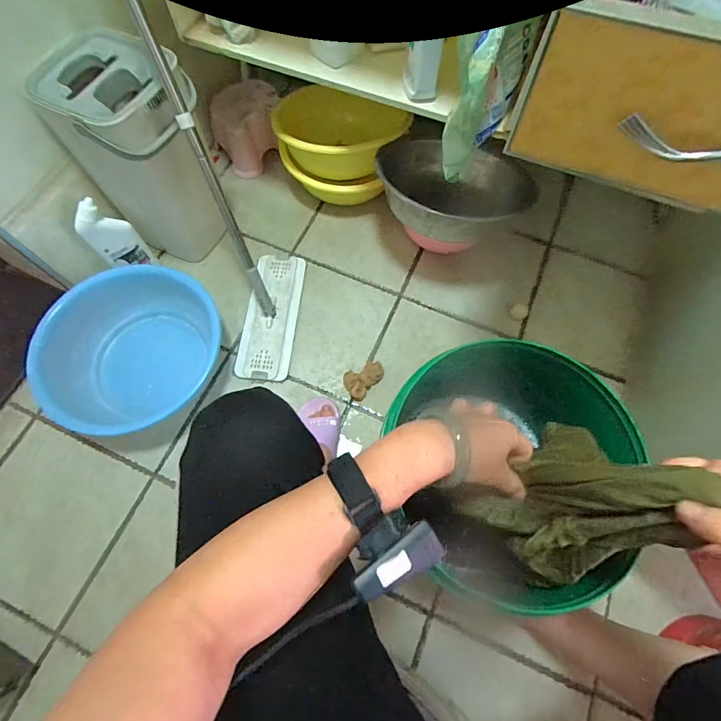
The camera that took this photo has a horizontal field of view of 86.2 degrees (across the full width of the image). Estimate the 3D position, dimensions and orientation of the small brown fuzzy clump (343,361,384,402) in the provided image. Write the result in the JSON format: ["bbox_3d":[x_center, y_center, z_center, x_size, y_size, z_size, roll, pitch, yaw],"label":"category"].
[{"bbox_3d":[0.006,0.038,0.858,0.068,0.027,0.097,43,74,15],"label":"small brown fuzzy clump"}]

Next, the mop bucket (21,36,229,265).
[{"bbox_3d":[-0.422,-0.403,0.815,0.221,0.377,0.210,31,71,11],"label":"mop bucket"}]

